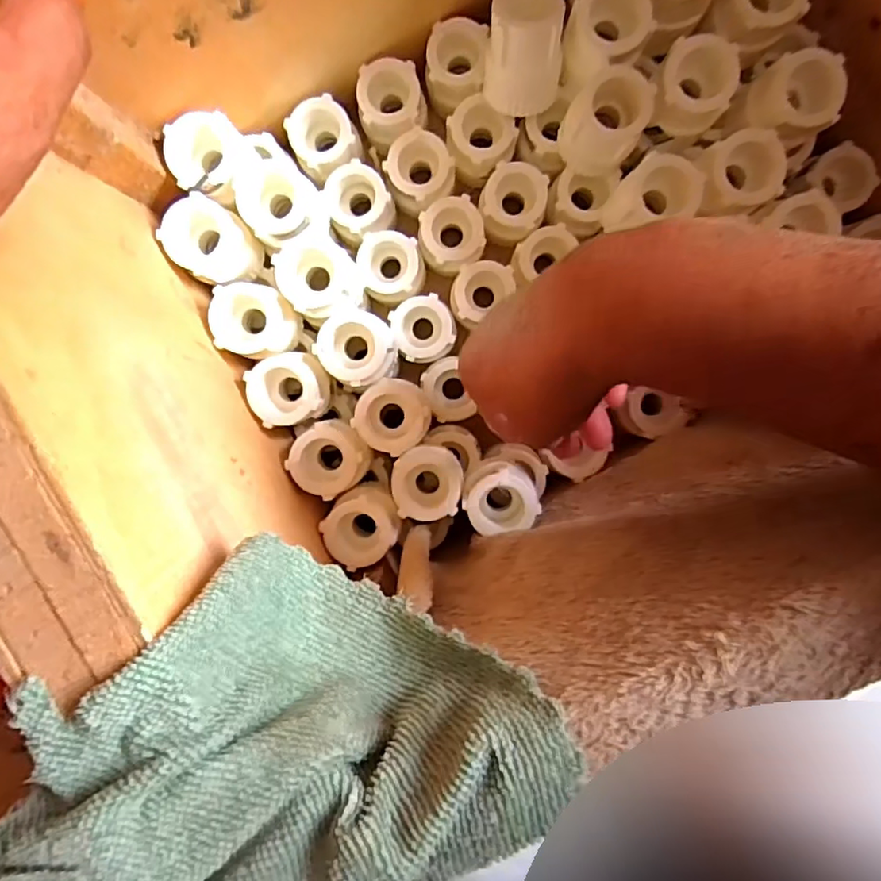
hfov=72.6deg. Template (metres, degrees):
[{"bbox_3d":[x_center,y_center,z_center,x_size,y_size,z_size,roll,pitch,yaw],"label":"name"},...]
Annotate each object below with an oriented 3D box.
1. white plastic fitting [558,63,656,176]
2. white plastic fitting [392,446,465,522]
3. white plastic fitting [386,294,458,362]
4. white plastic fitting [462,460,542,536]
[{"bbox_3d":[0.085,-0.167,0.318,0.038,0.049,0.037,0,95,0],"label":"white plastic fitting"},{"bbox_3d":[-0.007,0.022,0.318,0.036,0.016,0.037,0,95,0],"label":"white plastic fitting"},{"bbox_3d":[-0.010,-0.067,0.362,0.035,0.023,0.038,-16,95,2],"label":"white plastic fitting"},{"bbox_3d":[0.032,0.029,0.334,0.039,0.050,0.035,-1,95,0],"label":"white plastic fitting"}]

